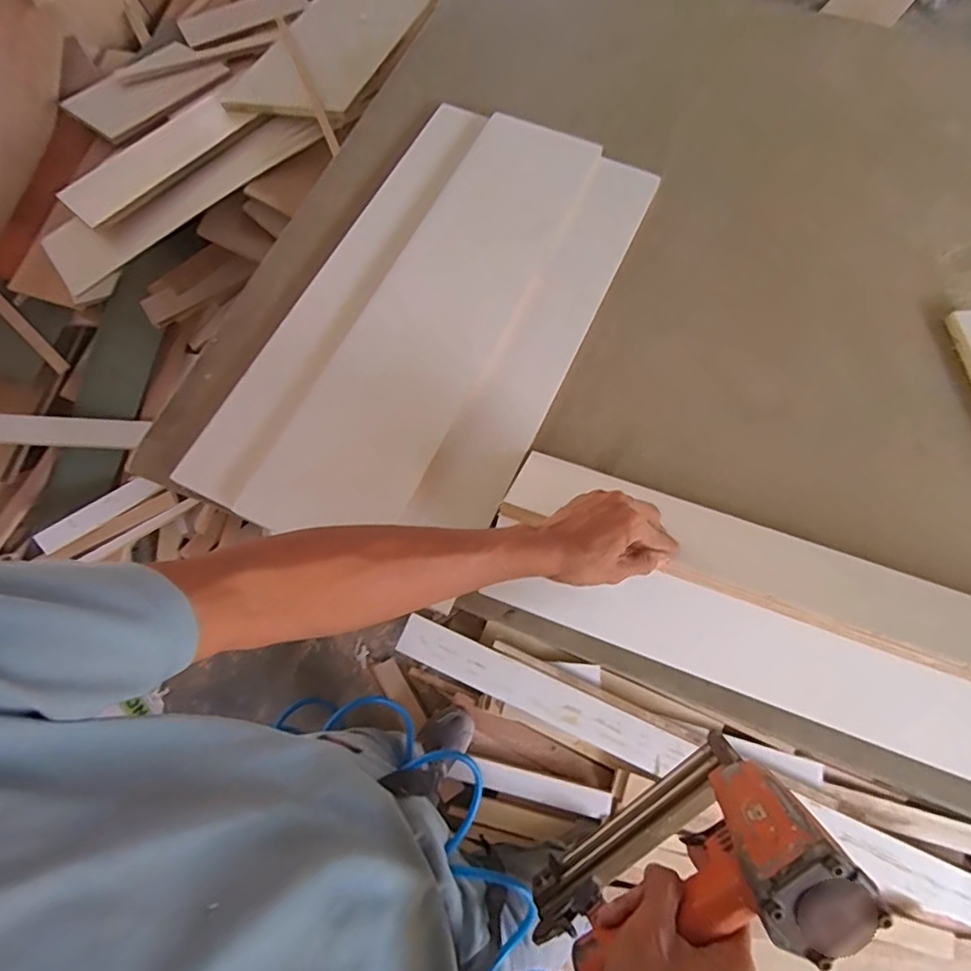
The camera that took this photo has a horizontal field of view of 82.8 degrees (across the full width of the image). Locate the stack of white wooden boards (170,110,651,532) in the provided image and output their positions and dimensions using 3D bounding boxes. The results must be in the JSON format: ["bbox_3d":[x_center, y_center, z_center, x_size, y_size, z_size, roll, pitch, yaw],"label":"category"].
[{"bbox_3d":[-0.054,-0.241,0.731,0.376,0.033,0.714,24,71,9],"label":"stack of white wooden boards"}]

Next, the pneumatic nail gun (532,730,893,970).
[{"bbox_3d":[0.126,0.303,0.396,0.070,0.170,0.265,43,97,1],"label":"pneumatic nail gun"}]

